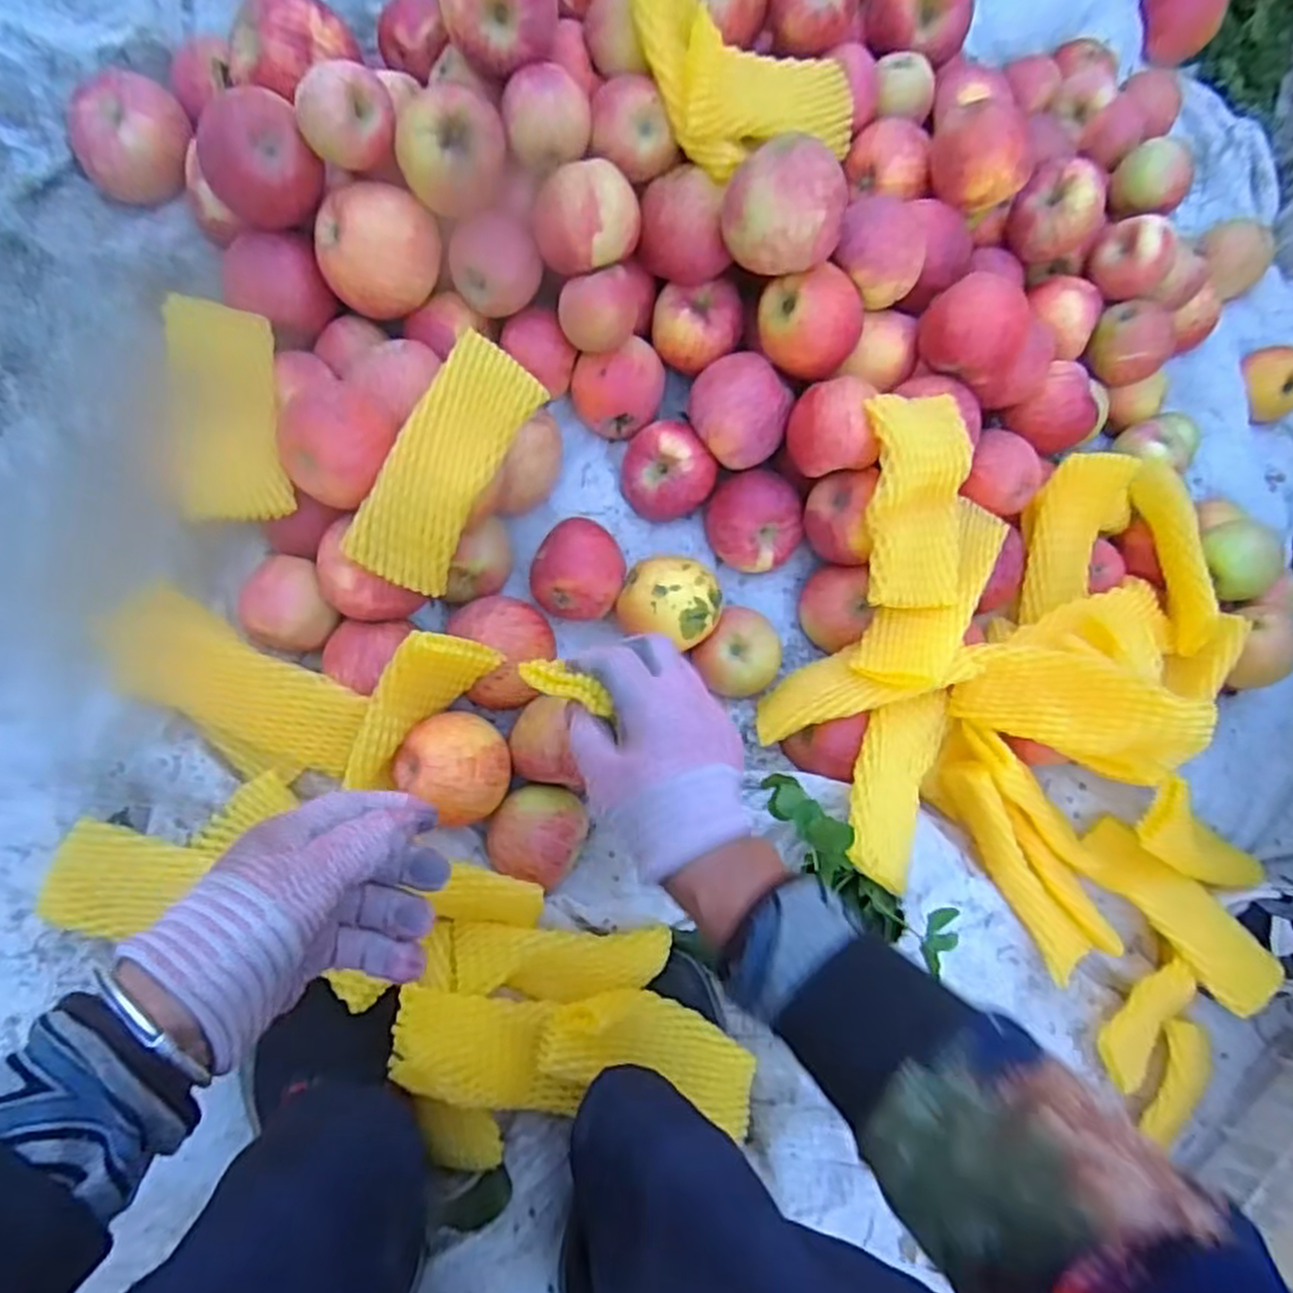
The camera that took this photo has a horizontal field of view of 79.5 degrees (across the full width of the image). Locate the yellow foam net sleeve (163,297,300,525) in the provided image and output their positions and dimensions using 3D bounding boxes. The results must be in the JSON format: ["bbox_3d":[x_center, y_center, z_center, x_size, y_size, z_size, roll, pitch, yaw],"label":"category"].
[{"bbox_3d":[-0.266,-0.152,0.495,0.055,0.035,0.148,-10,84,-13],"label":"yellow foam net sleeve"}]

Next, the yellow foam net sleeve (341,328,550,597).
[{"bbox_3d":[-0.127,-0.112,0.488,0.062,0.039,0.152,29,84,-5],"label":"yellow foam net sleeve"}]

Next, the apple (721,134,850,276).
[{"bbox_3d":[0.088,-0.285,0.511,0.076,0.071,0.075,2,81,-11],"label":"apple"}]

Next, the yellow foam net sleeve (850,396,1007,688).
[{"bbox_3d":[0.187,-0.098,0.538,0.069,0.030,0.141,-7,107,-7],"label":"yellow foam net sleeve"}]

